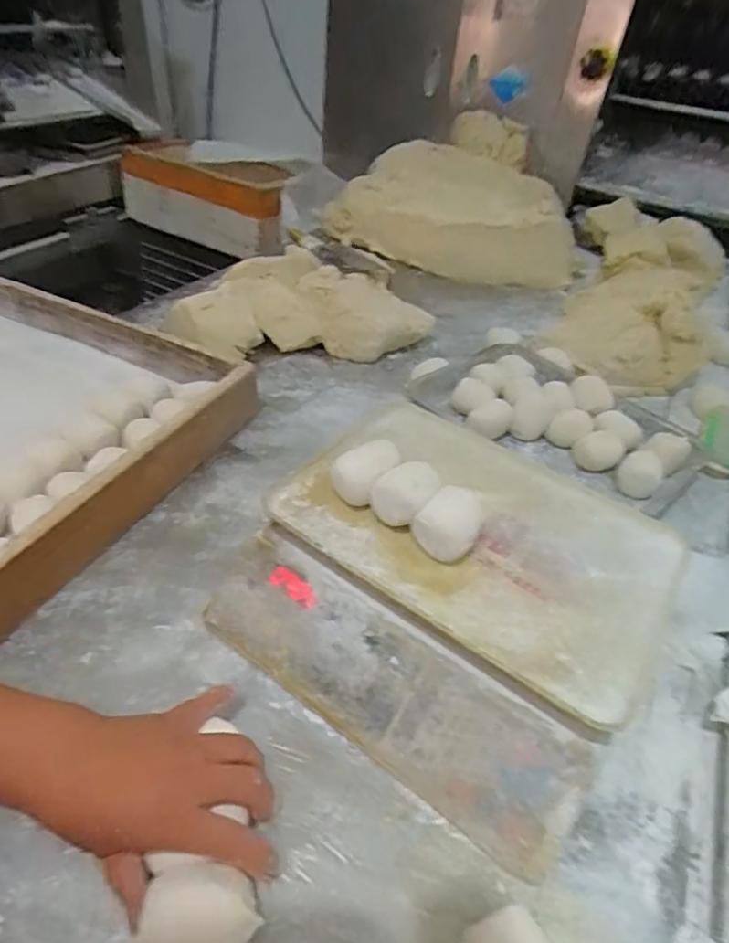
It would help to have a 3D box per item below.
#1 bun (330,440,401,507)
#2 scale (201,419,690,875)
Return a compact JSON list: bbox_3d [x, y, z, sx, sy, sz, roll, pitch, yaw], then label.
[{"bbox_3d":[0.000,0.000,0.503,0.044,0.039,0.057,35,49,28],"label":"bun"},{"bbox_3d":[0.078,0.102,0.507,0.333,0.100,0.307,29,46,24],"label":"scale"}]

